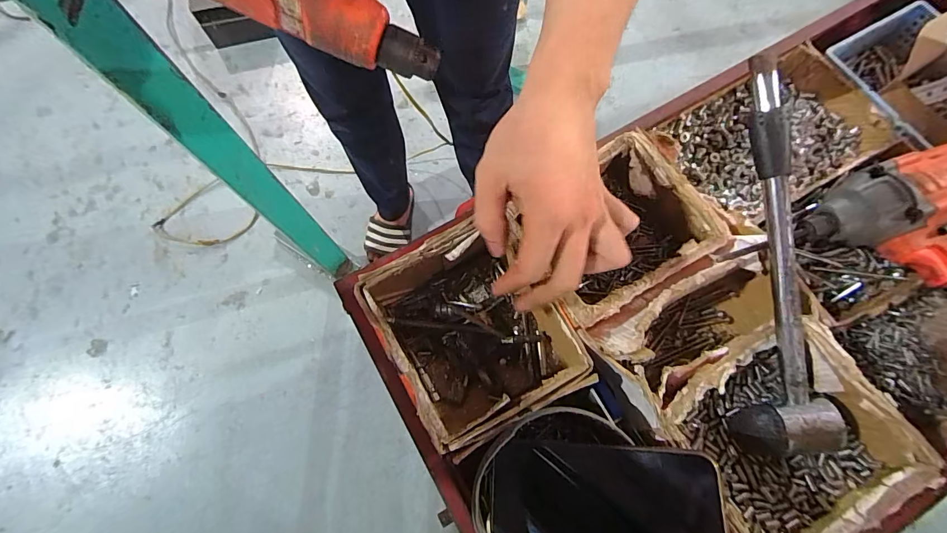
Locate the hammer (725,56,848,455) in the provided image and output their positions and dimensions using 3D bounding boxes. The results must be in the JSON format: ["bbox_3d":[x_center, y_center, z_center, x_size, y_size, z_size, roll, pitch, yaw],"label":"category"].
[{"bbox_3d":[0.224,-0.005,0.311,0.063,0.050,0.294,-4,91,1],"label":"hammer"}]

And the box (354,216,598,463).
[{"bbox_3d":[-0.001,0.053,0.344,0.130,0.066,0.157,-30,75,-8],"label":"box"}]

